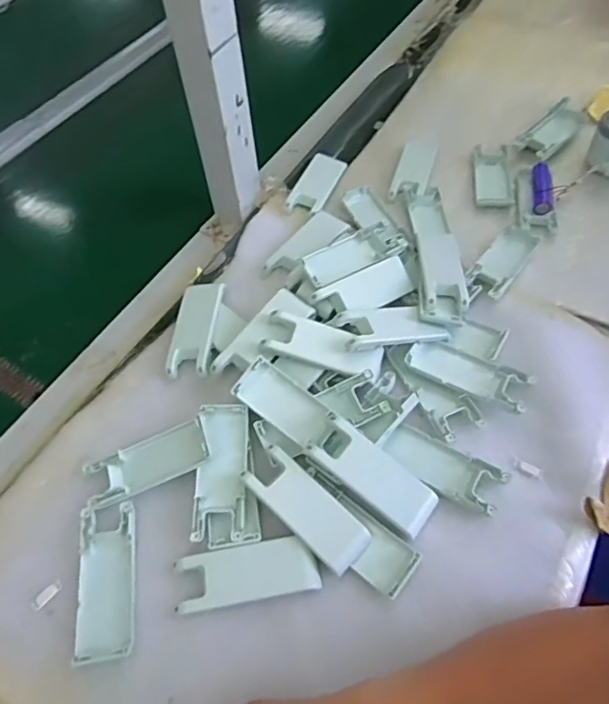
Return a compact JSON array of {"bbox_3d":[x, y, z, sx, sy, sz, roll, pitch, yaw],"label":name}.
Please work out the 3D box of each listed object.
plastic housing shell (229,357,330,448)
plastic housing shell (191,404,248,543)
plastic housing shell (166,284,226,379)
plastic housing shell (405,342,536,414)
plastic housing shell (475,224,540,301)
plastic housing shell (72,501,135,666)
[{"bbox_3d":[-0.016,0.043,0.441,0.082,0.015,0.038,38,64,6],"label":"plastic housing shell"},{"bbox_3d":[-0.065,0.090,0.422,0.039,0.017,0.101,-3,56,1],"label":"plastic housing shell"},{"bbox_3d":[-0.100,-0.021,0.503,0.039,0.018,0.096,2,56,5],"label":"plastic housing shell"},{"bbox_3d":[0.141,0.019,0.469,0.102,0.011,0.039,25,61,19],"label":"plastic housing shell"},{"bbox_3d":[0.199,-0.093,0.536,0.039,0.008,0.109,30,62,21],"label":"plastic housing shell"},{"bbox_3d":[-0.143,0.164,0.390,0.039,0.006,0.103,-9,56,-3],"label":"plastic housing shell"}]

